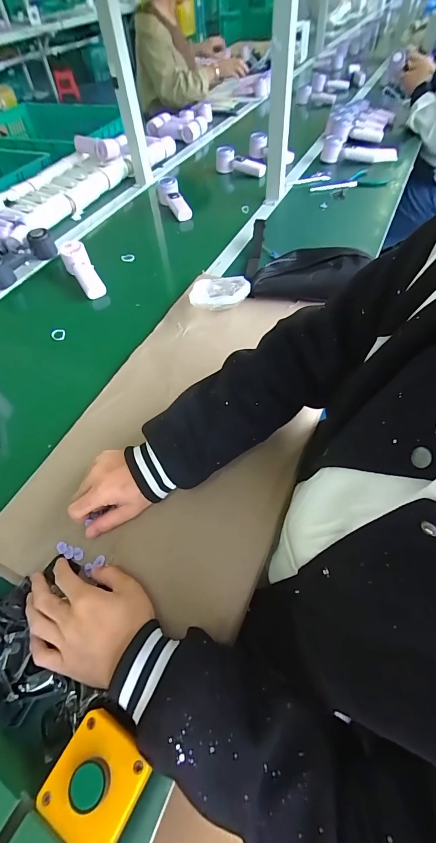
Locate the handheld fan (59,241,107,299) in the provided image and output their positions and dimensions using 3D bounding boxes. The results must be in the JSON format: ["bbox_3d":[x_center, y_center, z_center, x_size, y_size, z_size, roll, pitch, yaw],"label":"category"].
[{"bbox_3d":[-0.301,-0.340,0.763,0.049,0.045,0.152,-32,83,-18],"label":"handheld fan"}]

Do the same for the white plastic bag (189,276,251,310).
[{"bbox_3d":[0.004,-0.248,0.660,0.115,0.031,0.083,-8,55,-2],"label":"white plastic bag"}]

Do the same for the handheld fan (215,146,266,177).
[{"bbox_3d":[0.073,-0.844,1.116,0.167,0.068,0.050,11,55,-4],"label":"handheld fan"}]

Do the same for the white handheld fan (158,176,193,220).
[{"bbox_3d":[-0.123,-0.624,0.962,0.055,0.046,0.154,-27,79,-15],"label":"white handheld fan"}]

